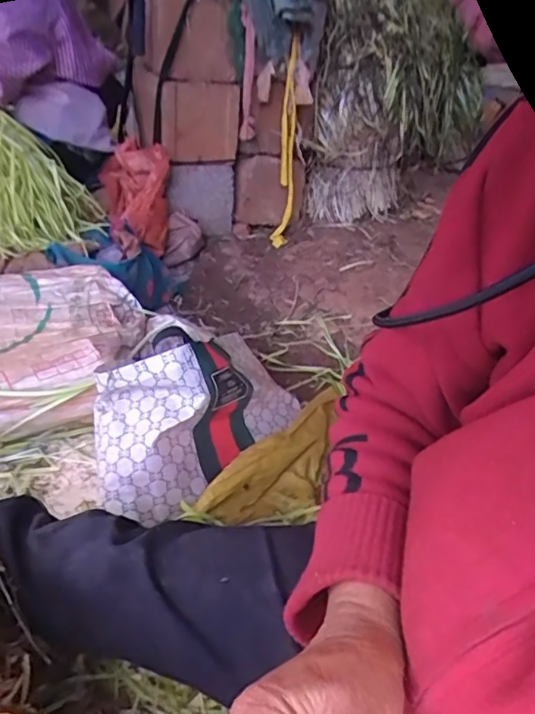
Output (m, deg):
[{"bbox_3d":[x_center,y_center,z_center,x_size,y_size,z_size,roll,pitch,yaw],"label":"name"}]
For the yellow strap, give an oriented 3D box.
[{"bbox_3d":[0.051,-0.516,1.373,0.040,0.455,0.067,10,34,9],"label":"yellow strap"}]

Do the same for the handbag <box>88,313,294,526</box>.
[{"bbox_3d":[-0.098,0.064,0.803,0.153,0.192,0.351,26,40,29],"label":"handbag"}]

